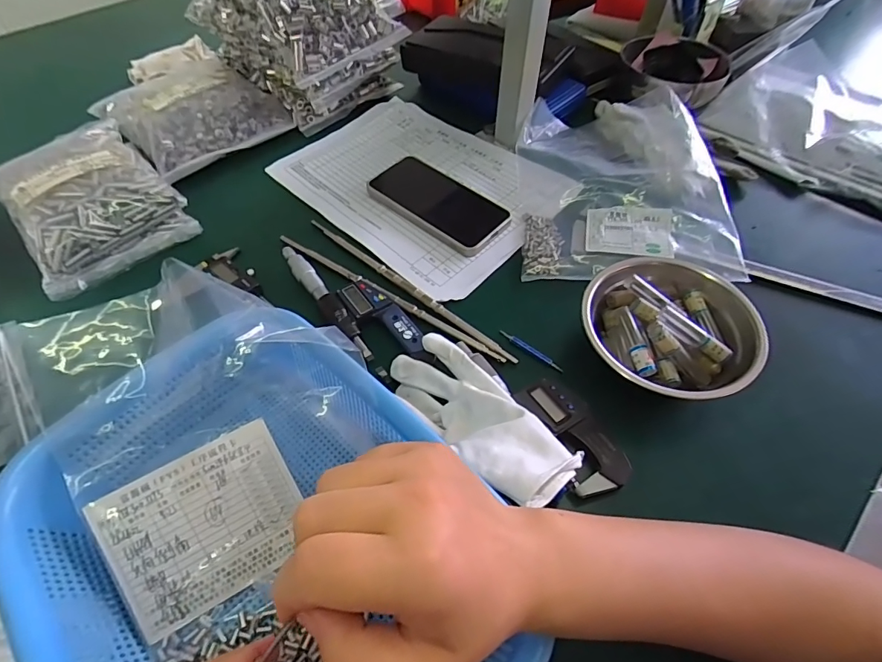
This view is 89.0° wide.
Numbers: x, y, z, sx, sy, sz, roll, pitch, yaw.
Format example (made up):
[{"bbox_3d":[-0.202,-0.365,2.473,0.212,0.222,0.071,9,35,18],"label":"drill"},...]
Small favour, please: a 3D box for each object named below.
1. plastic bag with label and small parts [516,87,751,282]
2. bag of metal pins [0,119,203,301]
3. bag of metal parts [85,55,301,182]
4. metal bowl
[{"bbox_3d":[0.180,-0.163,0.465,0.192,0.055,0.255,1,52,3],"label":"plastic bag with label and small parts"},{"bbox_3d":[-0.357,-0.137,0.451,0.140,0.061,0.178,-35,60,-23],"label":"bag of metal pins"},{"bbox_3d":[-0.306,-0.279,0.552,0.191,0.036,0.172,37,62,26],"label":"bag of metal parts"},{"bbox_3d":[0.169,0.003,0.349,0.121,0.069,0.124,-13,58,-12],"label":"metal bowl"}]

